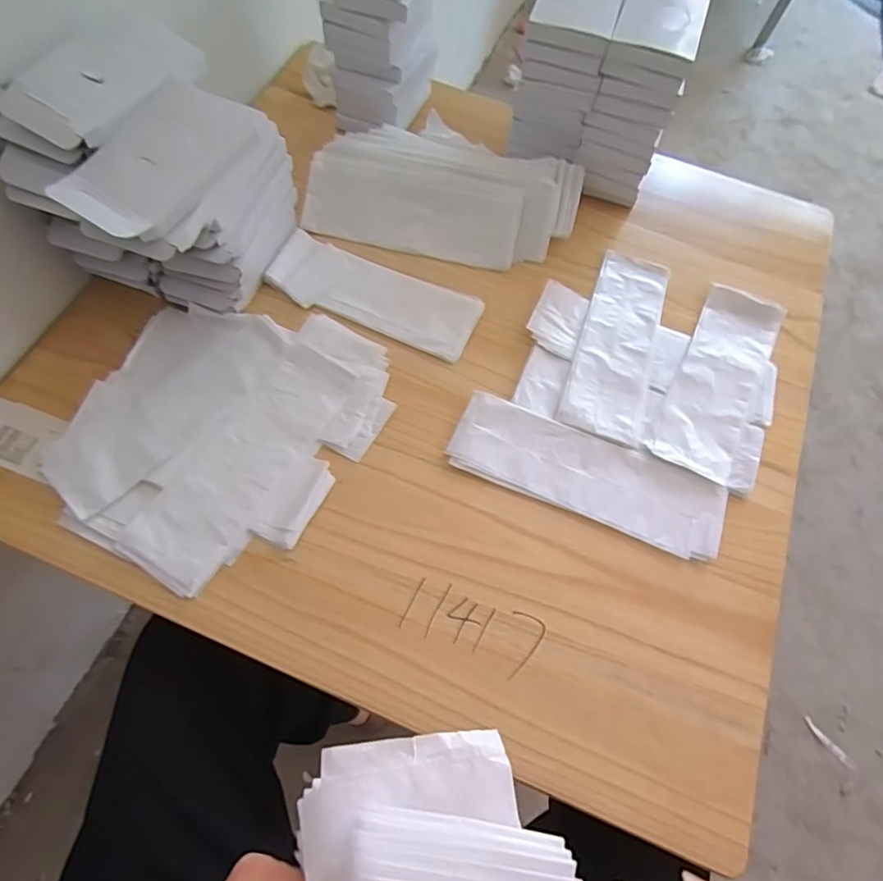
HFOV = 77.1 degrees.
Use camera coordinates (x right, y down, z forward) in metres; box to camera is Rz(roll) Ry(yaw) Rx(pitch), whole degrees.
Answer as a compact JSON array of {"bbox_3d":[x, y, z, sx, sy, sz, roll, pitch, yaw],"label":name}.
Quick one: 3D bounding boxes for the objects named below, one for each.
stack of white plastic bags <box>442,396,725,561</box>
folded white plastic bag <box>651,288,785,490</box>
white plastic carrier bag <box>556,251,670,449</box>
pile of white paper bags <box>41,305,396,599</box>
[{"bbox_3d":[0.142,0.031,0.541,0.263,0.009,0.085,21,68,6],"label":"stack of white plastic bags"},{"bbox_3d":[0.299,-0.069,0.592,0.083,0.009,0.240,27,69,8],"label":"folded white plastic bag"},{"bbox_3d":[0.194,-0.110,0.604,0.083,0.006,0.241,18,68,4],"label":"white plastic carrier bag"},{"bbox_3d":[-0.209,-0.017,0.535,0.248,0.014,0.290,27,69,8],"label":"pile of white paper bags"}]

